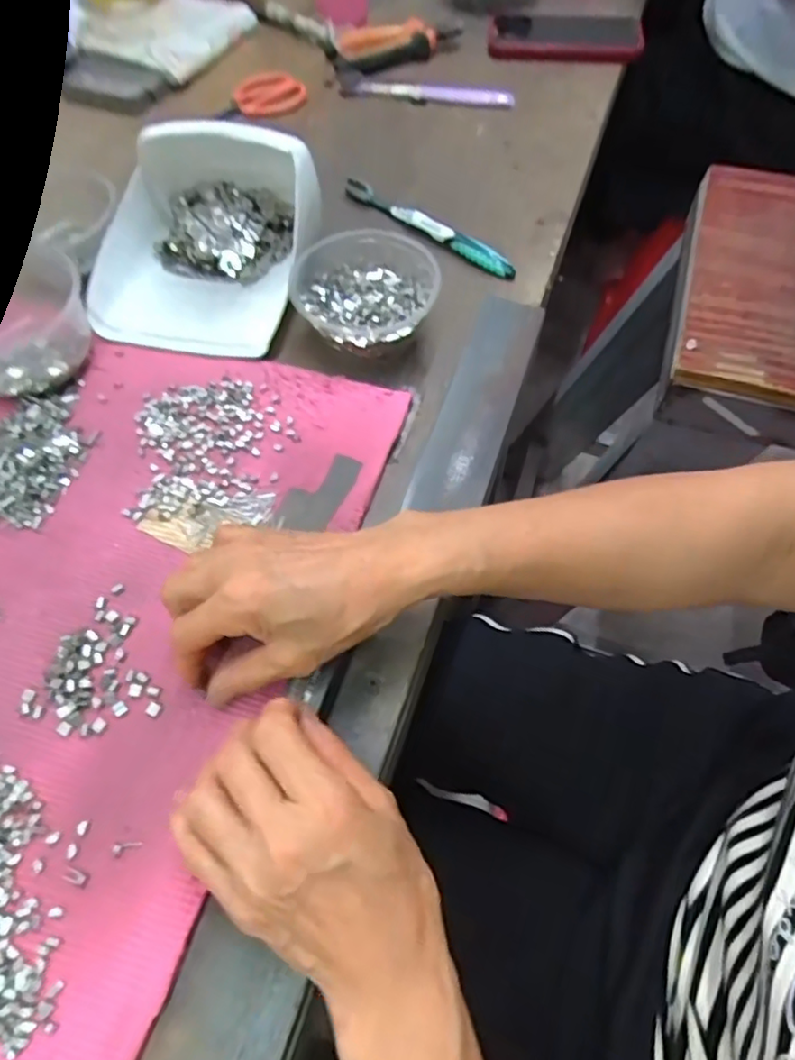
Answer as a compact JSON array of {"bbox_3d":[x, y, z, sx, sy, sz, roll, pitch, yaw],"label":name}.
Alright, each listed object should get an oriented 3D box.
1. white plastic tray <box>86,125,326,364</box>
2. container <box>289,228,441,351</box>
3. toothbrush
[{"bbox_3d":[-0.148,-0.232,0.479,0.163,0.079,0.173,10,61,8],"label":"white plastic tray"},{"bbox_3d":[-0.025,-0.172,0.468,0.099,0.048,0.095,-1,60,1],"label":"container"},{"bbox_3d":[0.025,-0.264,0.542,0.180,0.017,0.010,35,67,20],"label":"toothbrush"}]

